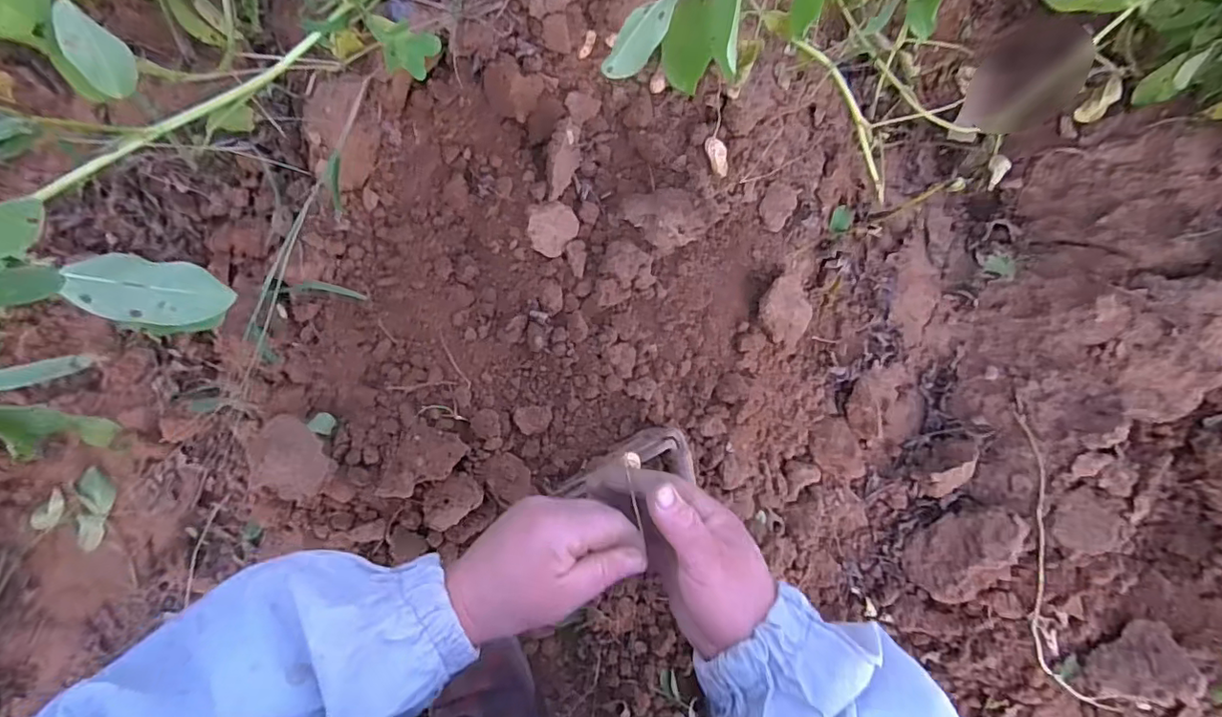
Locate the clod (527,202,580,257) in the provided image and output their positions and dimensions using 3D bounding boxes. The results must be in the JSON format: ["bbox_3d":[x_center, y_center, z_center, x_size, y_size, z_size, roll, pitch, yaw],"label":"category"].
[{"bbox_3d":[-0.054,-0.121,0.515,0.040,0.012,0.047,37,88,-9],"label":"clod"}]

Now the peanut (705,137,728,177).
[{"bbox_3d":[0.097,-0.181,0.504,0.013,0.013,0.035,-27,113,-5],"label":"peanut"}]

